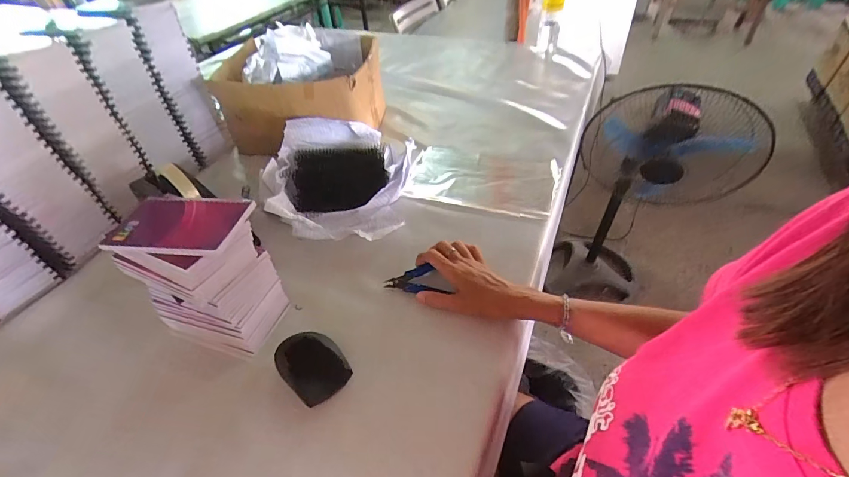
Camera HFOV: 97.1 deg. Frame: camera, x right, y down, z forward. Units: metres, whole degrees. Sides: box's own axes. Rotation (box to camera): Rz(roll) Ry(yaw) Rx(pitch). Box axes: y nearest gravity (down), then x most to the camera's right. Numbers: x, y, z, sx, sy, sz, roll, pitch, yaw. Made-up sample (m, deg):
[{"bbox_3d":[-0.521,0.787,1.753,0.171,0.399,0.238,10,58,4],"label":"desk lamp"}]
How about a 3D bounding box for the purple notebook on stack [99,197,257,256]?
[{"bbox_3d":[-0.263,-0.017,0.404,0.133,0.011,0.083,4,45,8],"label":"purple notebook on stack"}]

